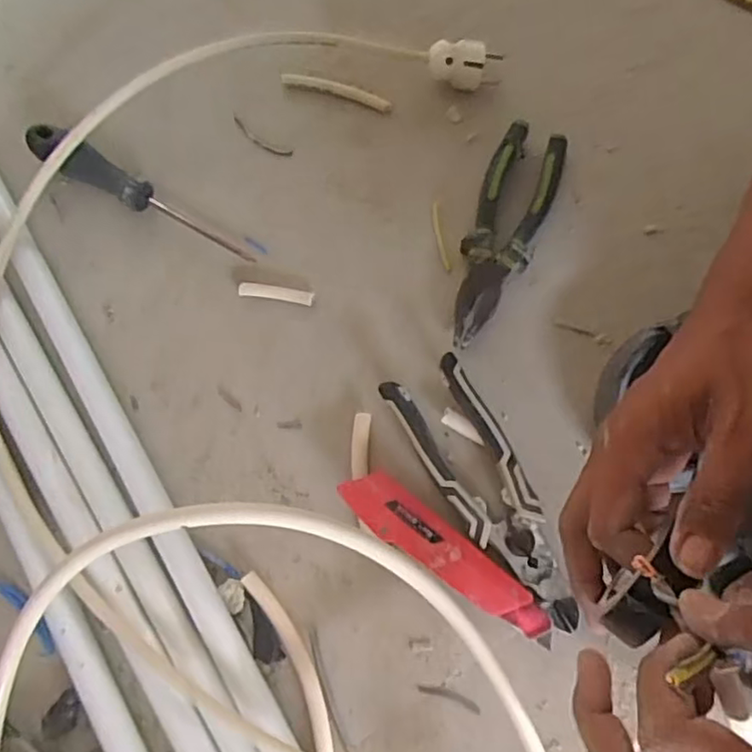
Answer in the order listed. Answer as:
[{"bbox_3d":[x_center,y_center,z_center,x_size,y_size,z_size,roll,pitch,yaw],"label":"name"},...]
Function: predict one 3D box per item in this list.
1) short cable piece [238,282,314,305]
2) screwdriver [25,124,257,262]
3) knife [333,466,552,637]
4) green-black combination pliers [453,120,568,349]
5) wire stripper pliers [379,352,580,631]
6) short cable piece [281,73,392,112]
[{"bbox_3d":[-0.074,-0.062,0.474,0.055,0.004,0.011,9,72,2],"label":"short cable piece"},{"bbox_3d":[-0.178,-0.135,0.475,0.190,0.029,0.024,30,74,8],"label":"screwdriver"},{"bbox_3d":[0.043,0.112,0.411,0.147,0.021,0.032,35,74,10],"label":"knife"},{"bbox_3d":[0.093,-0.106,0.471,0.049,0.025,0.184,22,73,6],"label":"green-black combination pliers"},{"bbox_3d":[0.072,0.077,0.415,0.052,0.030,0.183,-27,75,-10],"label":"wire stripper pliers"},{"bbox_3d":[-0.032,-0.232,0.524,0.089,0.016,0.010,13,72,3],"label":"short cable piece"}]

